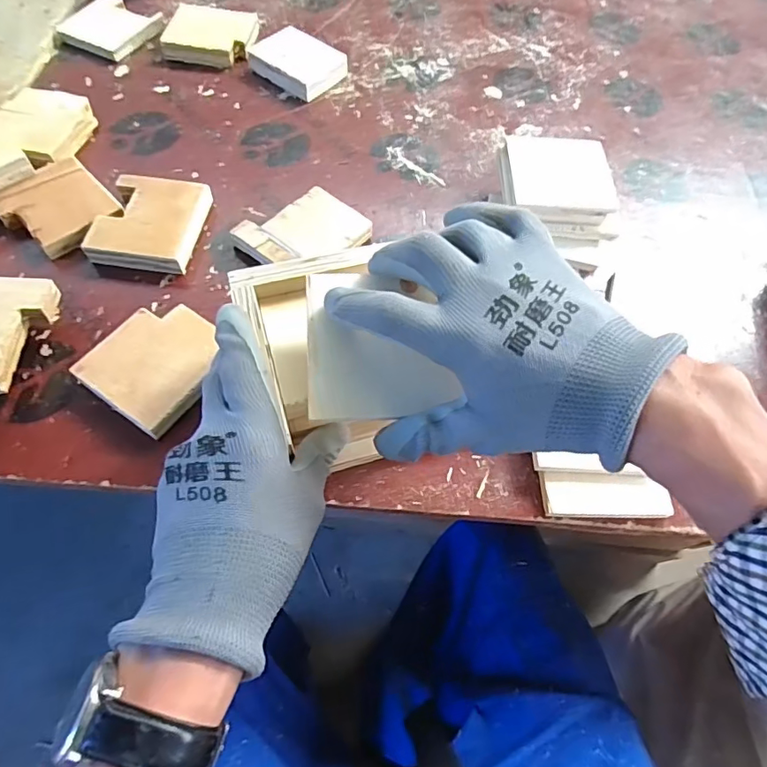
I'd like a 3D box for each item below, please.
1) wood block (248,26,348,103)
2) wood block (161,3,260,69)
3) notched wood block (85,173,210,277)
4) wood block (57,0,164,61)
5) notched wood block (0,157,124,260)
[{"bbox_3d":[-0.093,-0.360,0.577,0.095,0.022,0.069,35,66,13],"label":"wood block"},{"bbox_3d":[-0.200,-0.403,0.596,0.095,0.019,0.091,6,63,-1],"label":"wood block"},{"bbox_3d":[-0.205,-0.140,0.454,0.081,0.022,0.100,9,63,1],"label":"notched wood block"},{"bbox_3d":[-0.318,-0.413,0.594,0.091,0.014,0.085,27,64,10],"label":"wood block"},{"bbox_3d":[-0.291,-0.157,0.463,0.094,0.019,0.082,41,67,16],"label":"notched wood block"}]

